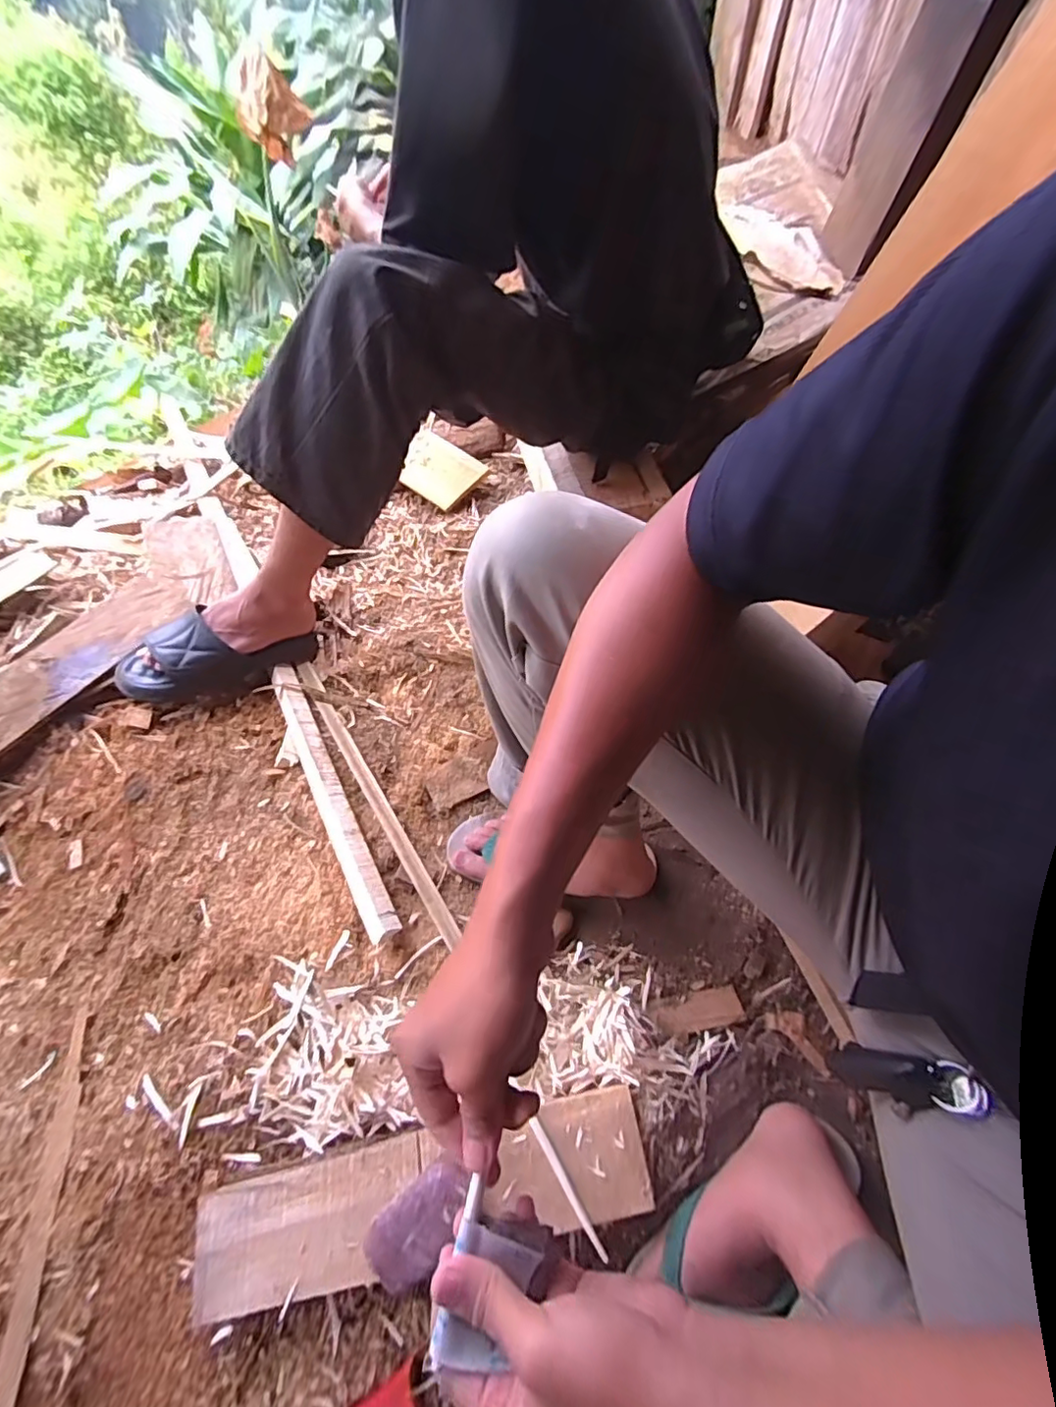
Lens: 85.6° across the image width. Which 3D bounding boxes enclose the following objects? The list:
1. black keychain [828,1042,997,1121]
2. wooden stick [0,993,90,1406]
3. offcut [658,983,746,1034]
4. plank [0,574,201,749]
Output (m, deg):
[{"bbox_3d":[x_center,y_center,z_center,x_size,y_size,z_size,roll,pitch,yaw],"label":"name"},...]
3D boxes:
[{"bbox_3d":[0.259,0.261,0.394,0.092,0.032,0.036,-11,50,38],"label":"black keychain"},{"bbox_3d":[-0.482,0.486,0.573,0.027,0.009,0.332,-8,63,-4],"label":"wooden stick"},{"bbox_3d":[0.193,0.342,0.639,0.097,0.004,0.038,-5,43,-10],"label":"offcut"},{"bbox_3d":[-0.696,-0.060,0.858,0.152,0.030,0.407,34,68,16],"label":"plank"}]

